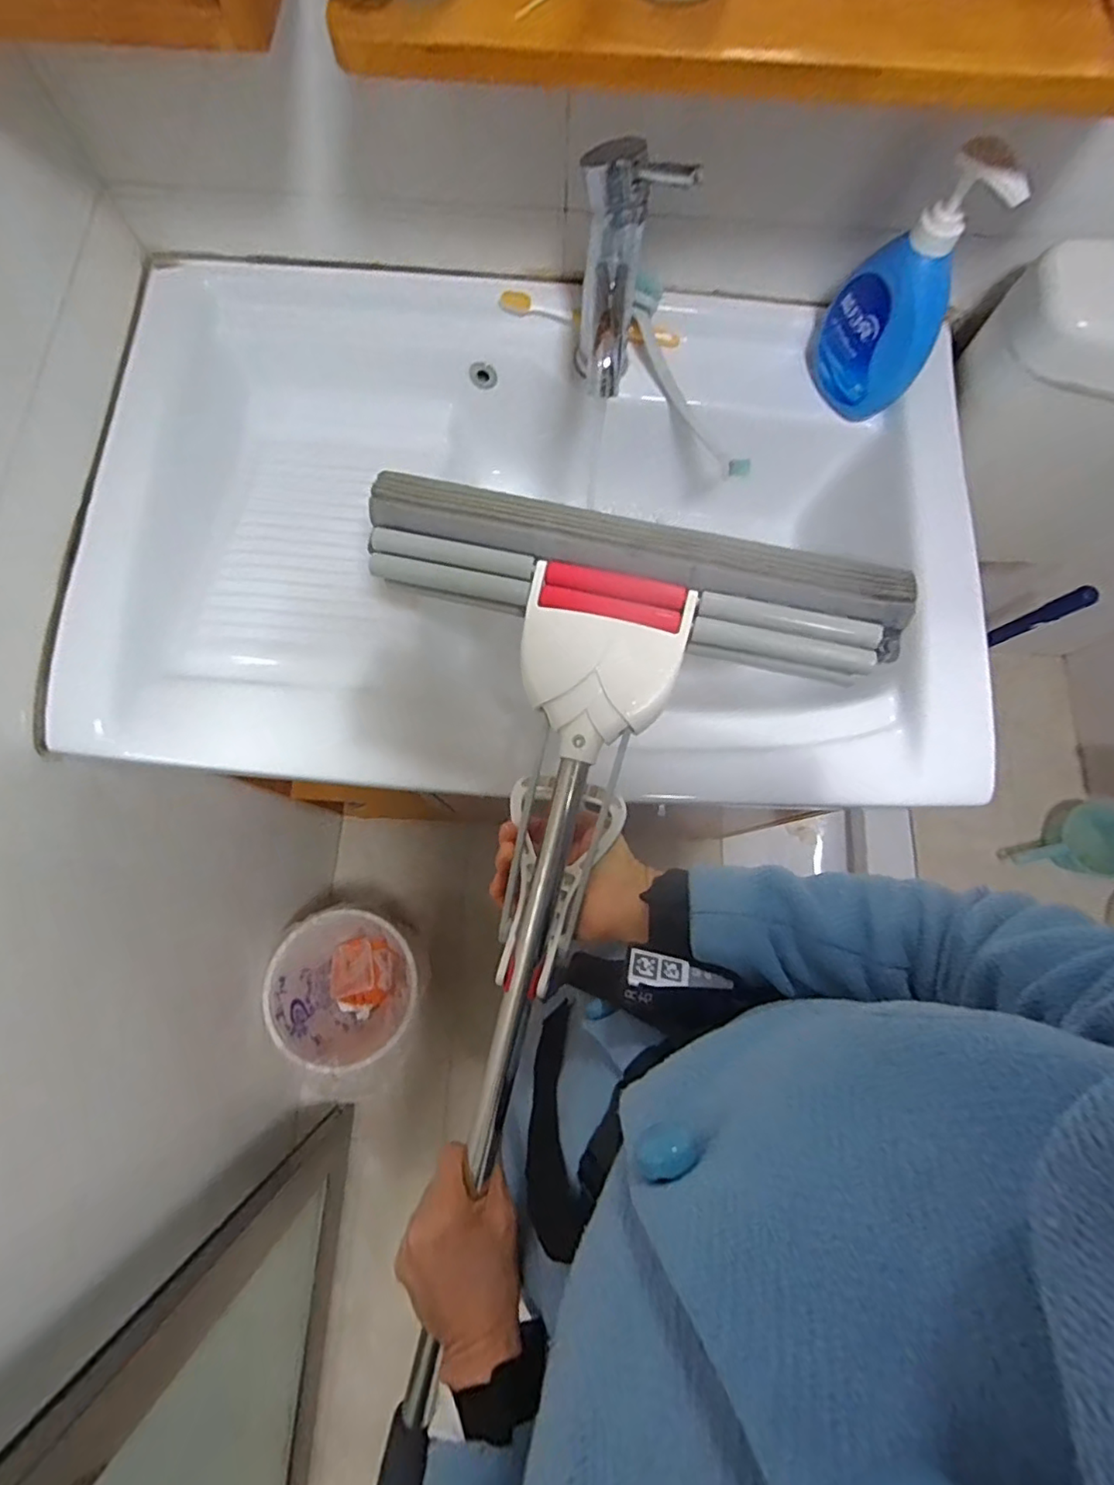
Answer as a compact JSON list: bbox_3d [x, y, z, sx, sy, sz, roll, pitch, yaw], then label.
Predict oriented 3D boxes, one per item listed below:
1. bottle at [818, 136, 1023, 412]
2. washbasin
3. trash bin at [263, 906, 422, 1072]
[{"bbox_3d":[0.301,-0.390,0.532,0.051,0.205,0.102,-17,80,-4],"label":"bottle"},{"bbox_3d":[-0.021,-0.195,0.651,0.827,0.175,0.520,3,79,-1],"label":"washbasin"},{"bbox_3d":[-0.358,0.428,1.109,0.238,0.271,0.245,0,79,-1],"label":"trash bin"}]

